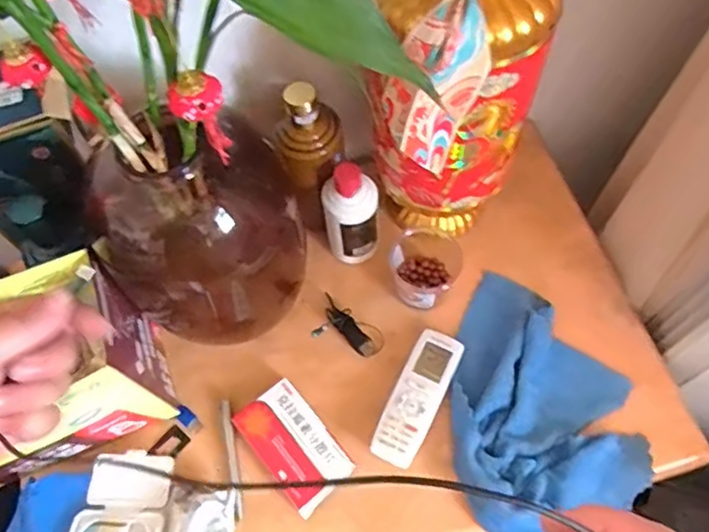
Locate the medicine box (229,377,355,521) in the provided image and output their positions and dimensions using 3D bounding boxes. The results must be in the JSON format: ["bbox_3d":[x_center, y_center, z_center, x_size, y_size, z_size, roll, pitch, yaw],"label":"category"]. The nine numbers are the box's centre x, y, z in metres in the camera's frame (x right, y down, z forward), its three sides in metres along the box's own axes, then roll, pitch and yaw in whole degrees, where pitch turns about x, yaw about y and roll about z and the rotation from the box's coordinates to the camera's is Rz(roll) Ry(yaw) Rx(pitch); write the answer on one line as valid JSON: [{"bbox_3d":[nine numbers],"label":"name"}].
[{"bbox_3d":[-0.066,0.194,0.686,0.075,0.015,0.129,-37,68,-16],"label":"medicine box"}]

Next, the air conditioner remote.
[{"bbox_3d":[0.071,0.144,0.701,0.051,0.015,0.157,24,66,13],"label":"air conditioner remote"}]

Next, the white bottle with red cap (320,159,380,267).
[{"bbox_3d":[-0.003,-0.056,0.731,0.062,0.140,0.052,-3,63,0],"label":"white bottle with red cap"}]

